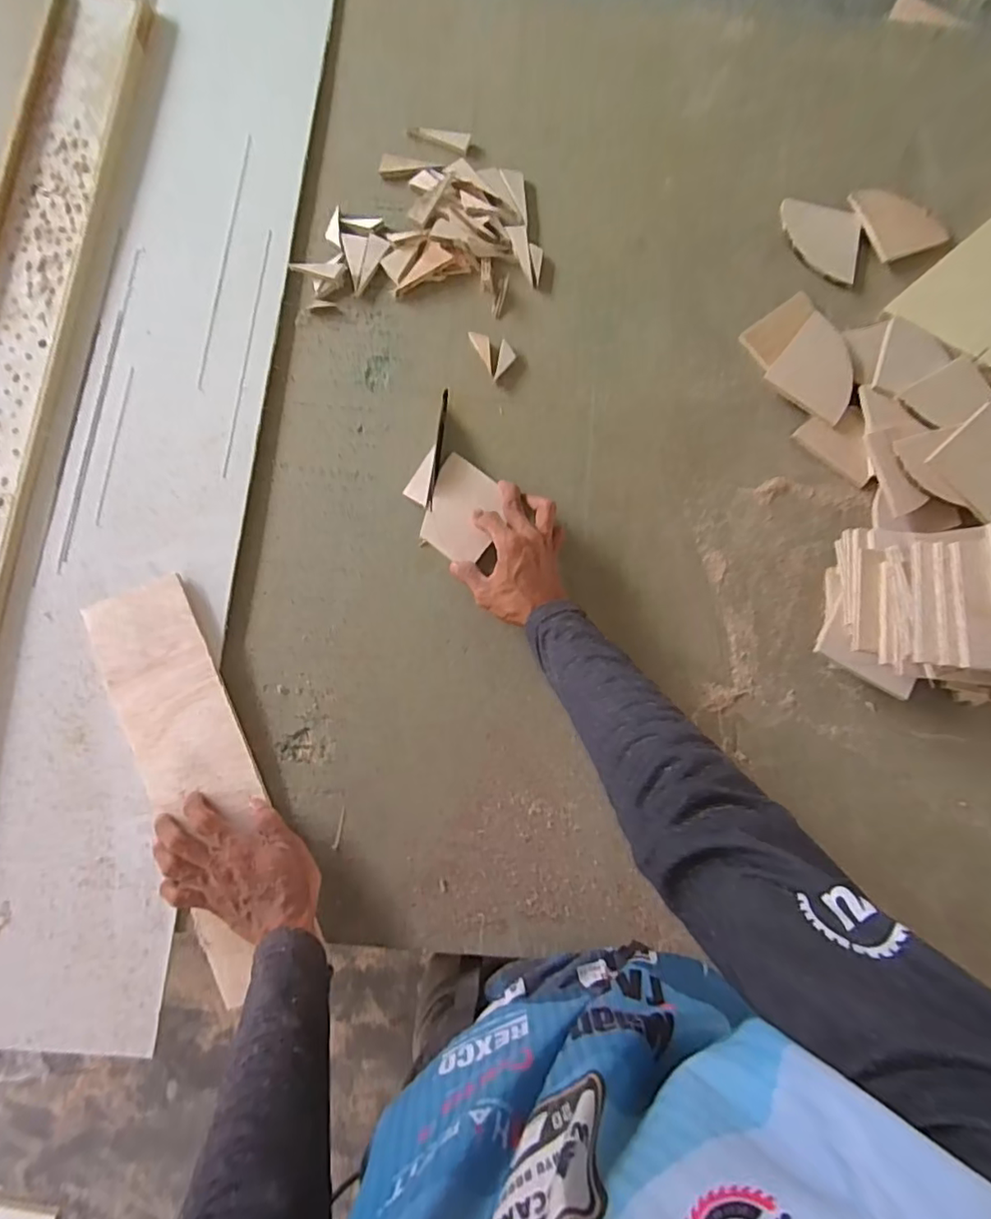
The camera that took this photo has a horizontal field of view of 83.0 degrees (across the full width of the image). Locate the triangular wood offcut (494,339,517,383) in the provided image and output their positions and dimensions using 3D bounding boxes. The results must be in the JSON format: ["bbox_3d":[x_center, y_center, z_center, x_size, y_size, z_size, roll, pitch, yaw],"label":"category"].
[{"bbox_3d":[0.012,-0.292,0.659,0.018,0.004,0.049,13,81,-2],"label":"triangular wood offcut"}]

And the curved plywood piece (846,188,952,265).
[{"bbox_3d":[0.511,-0.493,0.706,0.100,0.009,0.094,-19,90,-2],"label":"curved plywood piece"}]

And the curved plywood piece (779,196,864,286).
[{"bbox_3d":[0.407,-0.465,0.706,0.095,0.016,0.104,11,81,-2],"label":"curved plywood piece"}]

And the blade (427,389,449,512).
[{"bbox_3d":[-0.065,-0.185,0.643,0.009,0.021,0.148,7,81,-3],"label":"blade"}]

